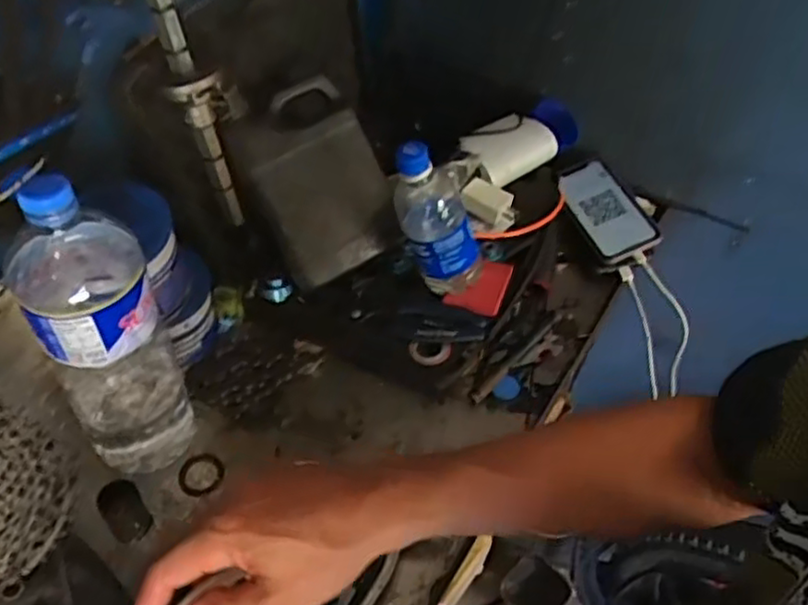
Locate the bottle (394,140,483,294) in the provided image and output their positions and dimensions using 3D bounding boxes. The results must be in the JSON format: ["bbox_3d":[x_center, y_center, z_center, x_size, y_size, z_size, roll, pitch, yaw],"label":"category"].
[{"bbox_3d":[0.033,-0.085,0.685,0.061,0.165,0.073,8,43,40],"label":"bottle"}]

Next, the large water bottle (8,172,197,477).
[{"bbox_3d":[-0.239,0.022,0.558,0.090,0.304,0.106,-22,55,-21],"label":"large water bottle"}]

